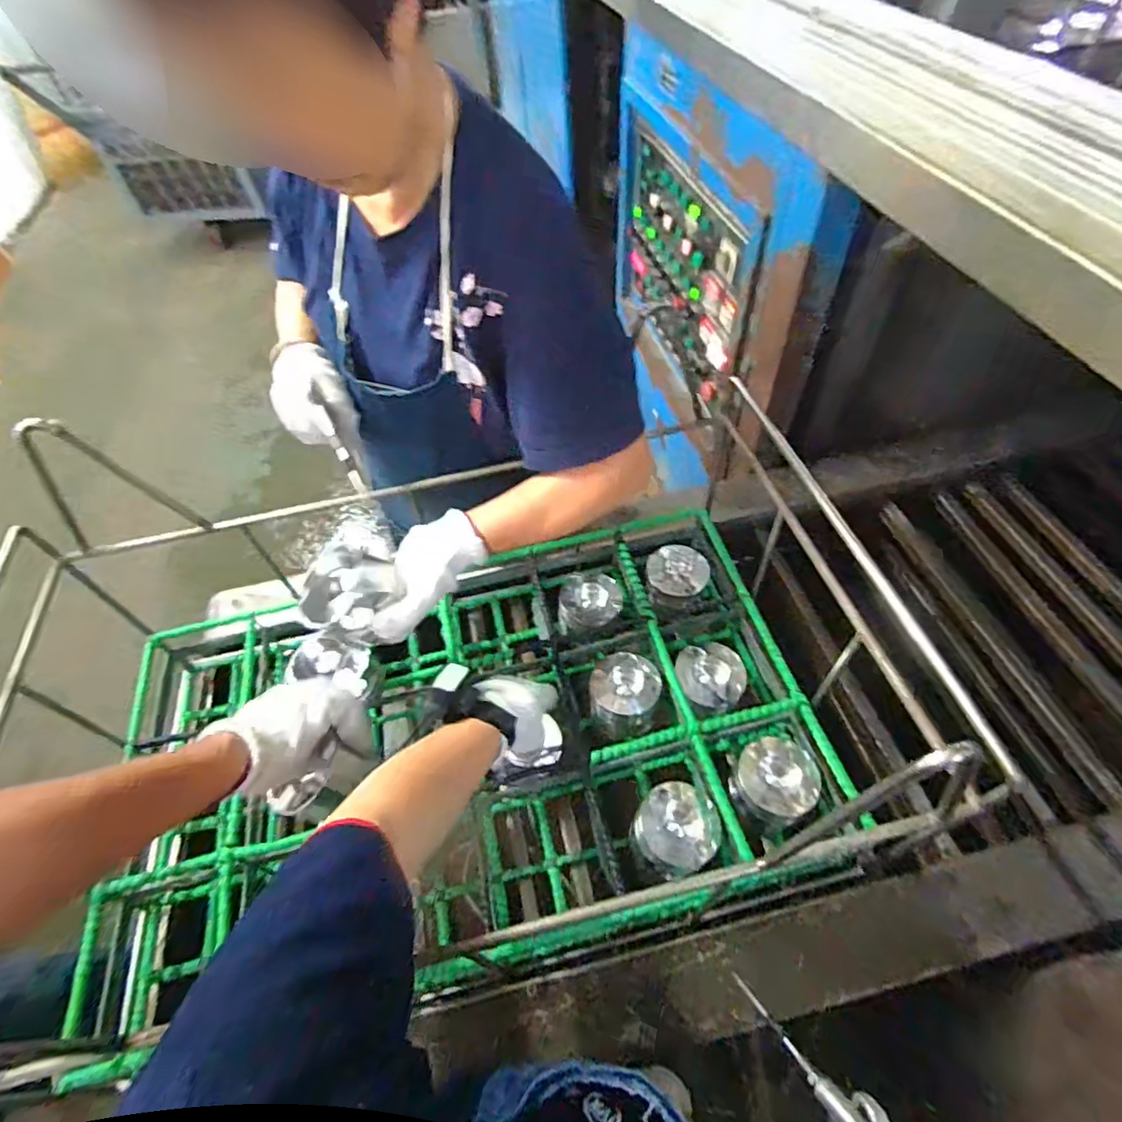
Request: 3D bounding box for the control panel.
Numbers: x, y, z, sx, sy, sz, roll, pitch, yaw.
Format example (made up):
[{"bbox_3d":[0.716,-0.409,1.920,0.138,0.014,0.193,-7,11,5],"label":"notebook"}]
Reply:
[{"bbox_3d":[0.226,-0.553,1.121,0.035,0.340,0.572,-13,53,-6],"label":"control panel"}]

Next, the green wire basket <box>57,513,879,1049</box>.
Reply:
[{"bbox_3d":[-0.119,0.227,0.744,0.815,0.132,0.489,-9,53,-2],"label":"green wire basket"}]

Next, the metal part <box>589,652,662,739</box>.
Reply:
[{"bbox_3d":[0.081,0.176,0.753,0.088,0.073,0.090,16,56,16],"label":"metal part"}]

